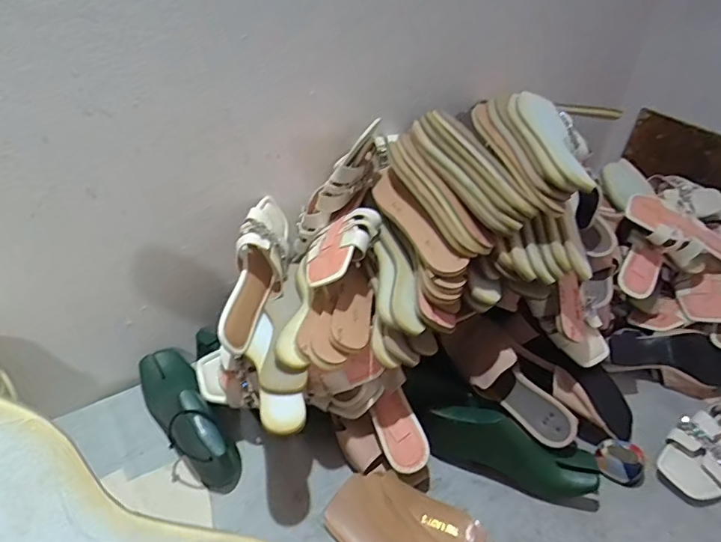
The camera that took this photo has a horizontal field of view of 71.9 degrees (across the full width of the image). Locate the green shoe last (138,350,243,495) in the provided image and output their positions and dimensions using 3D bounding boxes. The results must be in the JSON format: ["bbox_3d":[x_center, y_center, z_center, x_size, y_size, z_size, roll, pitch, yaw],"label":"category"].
[{"bbox_3d":[-0.249,0.199,0.715,0.079,0.086,0.238,-23,45,-30],"label":"green shoe last"}]

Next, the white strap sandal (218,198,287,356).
[{"bbox_3d":[-0.152,0.001,0.703,0.062,0.091,0.242,-7,56,26],"label":"white strap sandal"}]

